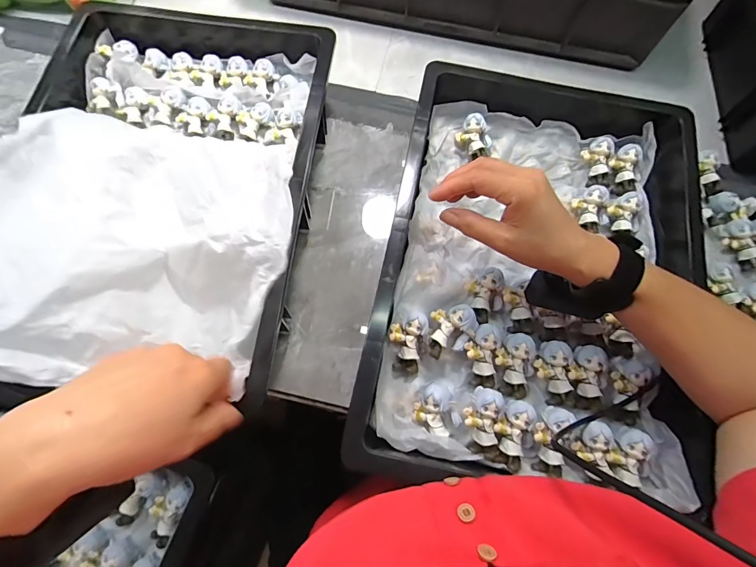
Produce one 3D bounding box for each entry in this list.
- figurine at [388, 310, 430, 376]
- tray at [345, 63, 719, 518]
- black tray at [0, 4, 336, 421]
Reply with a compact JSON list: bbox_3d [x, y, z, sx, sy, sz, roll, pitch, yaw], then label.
[{"bbox_3d":[0.030,0.060,0.388,0.036,0.029,0.056,5,72,0],"label":"figurine"},{"bbox_3d":[0.158,-0.027,0.402,0.297,0.074,0.445,11,72,2],"label":"tray"},{"bbox_3d":[-0.209,-0.116,0.384,0.274,0.079,0.427,6,56,-3],"label":"black tray"}]

